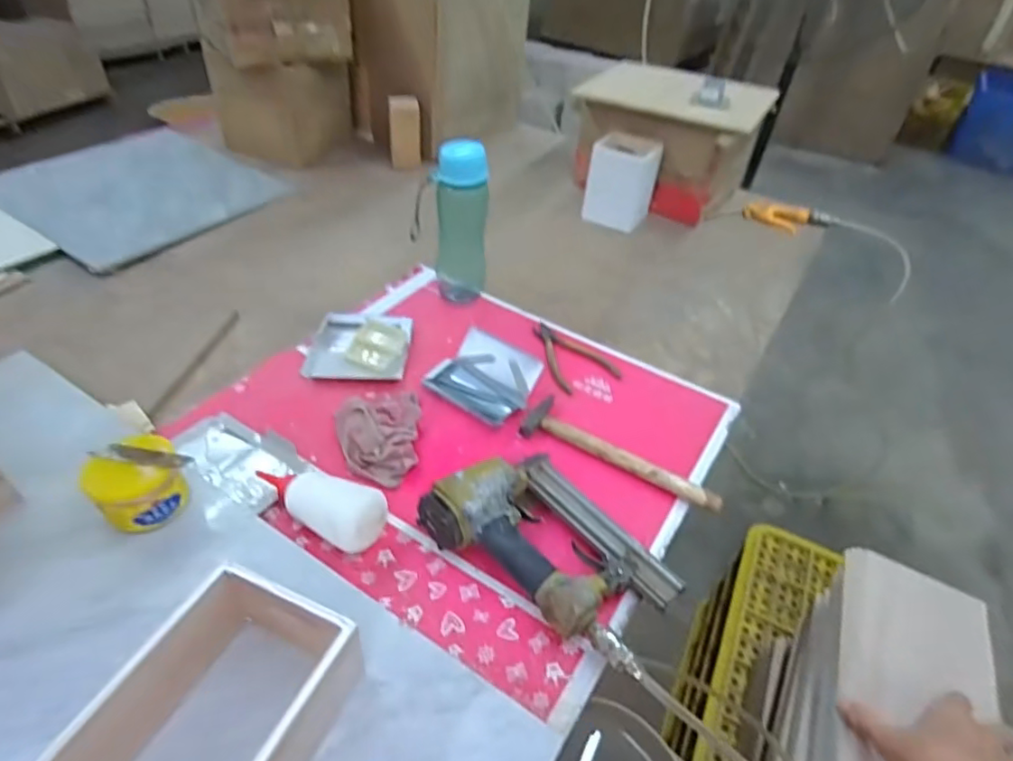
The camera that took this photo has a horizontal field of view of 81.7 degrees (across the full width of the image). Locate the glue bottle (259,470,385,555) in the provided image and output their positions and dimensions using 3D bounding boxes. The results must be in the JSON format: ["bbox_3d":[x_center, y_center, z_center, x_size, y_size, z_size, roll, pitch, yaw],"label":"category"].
[{"bbox_3d":[-0.199,0.119,0.610,0.152,0.049,0.058,25,44,20],"label":"glue bottle"}]

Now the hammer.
[{"bbox_3d":[0.137,0.090,0.707,0.245,0.022,0.070,25,44,20],"label":"hammer"}]

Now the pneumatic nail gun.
[{"bbox_3d":[0.045,0.159,0.583,0.158,0.056,0.222,-29,52,-34],"label":"pneumatic nail gun"}]

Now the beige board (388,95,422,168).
[{"bbox_3d":[-0.218,-0.534,1.260,0.062,0.129,0.061,-6,43,-13],"label":"beige board"}]

